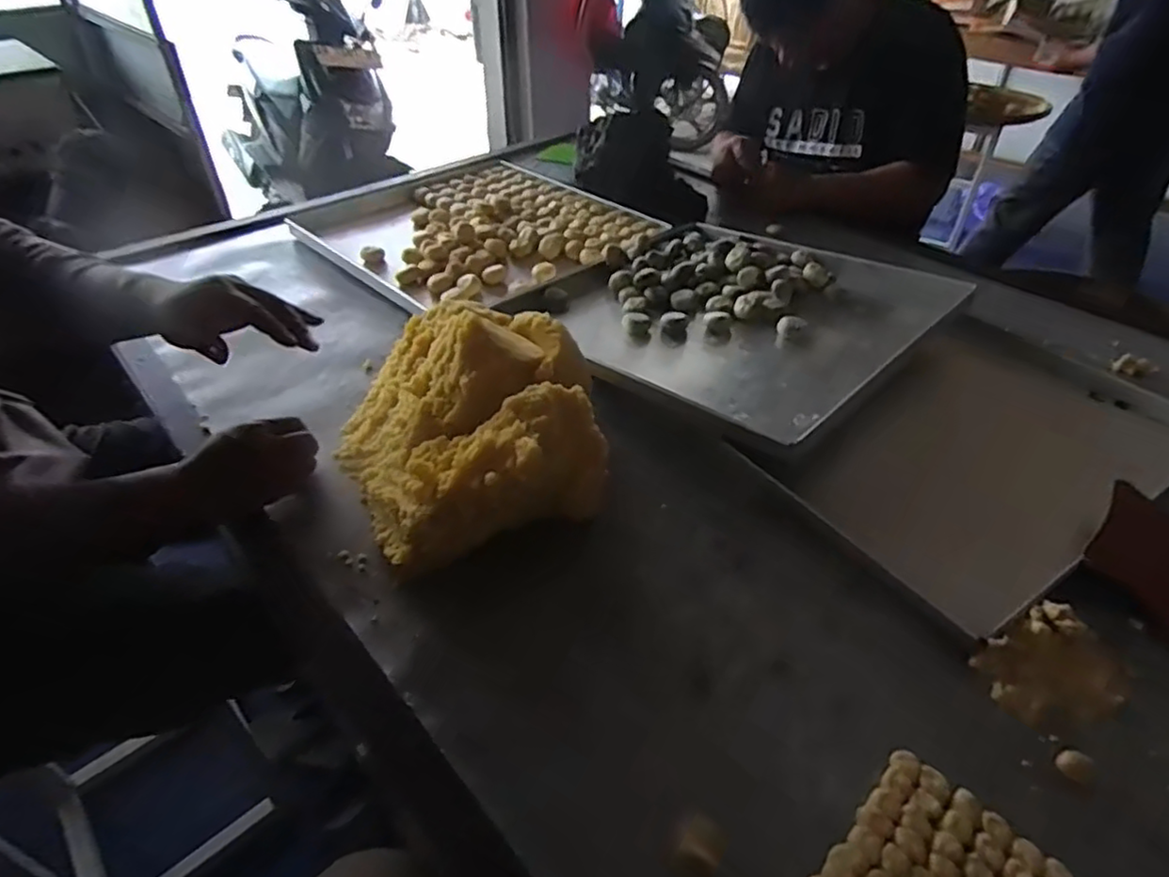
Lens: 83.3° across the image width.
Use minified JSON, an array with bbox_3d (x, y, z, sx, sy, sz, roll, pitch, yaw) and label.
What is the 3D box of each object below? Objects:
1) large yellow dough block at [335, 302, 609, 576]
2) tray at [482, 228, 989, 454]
[{"bbox_3d":[-0.116,-0.031,0.688,0.259,0.174,0.316,-20,43,-23],"label":"large yellow dough block"},{"bbox_3d":[0.208,-0.198,0.941,0.505,0.057,0.526,33,50,31],"label":"tray"}]

